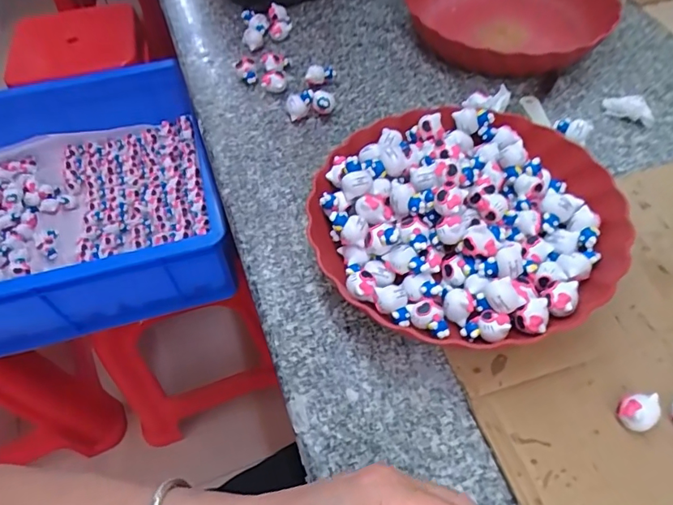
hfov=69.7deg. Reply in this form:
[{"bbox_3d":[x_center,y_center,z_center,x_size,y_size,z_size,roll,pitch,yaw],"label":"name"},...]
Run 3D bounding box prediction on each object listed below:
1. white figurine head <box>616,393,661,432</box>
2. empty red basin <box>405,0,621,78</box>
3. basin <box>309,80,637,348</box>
[{"bbox_3d":[0.200,0.106,0.321,0.024,0.023,0.022,-1,54,2],"label":"white figurine head"},{"bbox_3d":[0.203,-0.284,0.580,0.218,0.058,0.212,-1,54,2],"label":"empty red basin"},{"bbox_3d":[0.100,-0.029,0.402,0.234,0.059,0.220,-1,54,2],"label":"basin"}]

